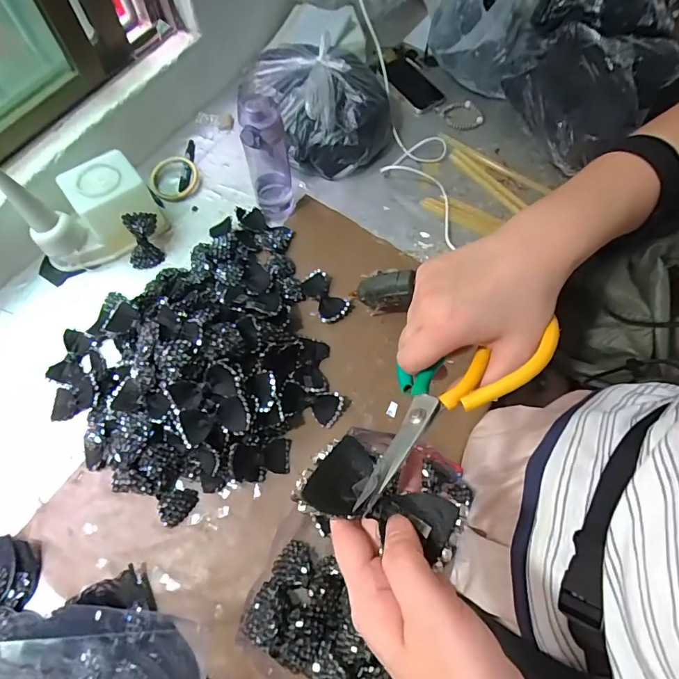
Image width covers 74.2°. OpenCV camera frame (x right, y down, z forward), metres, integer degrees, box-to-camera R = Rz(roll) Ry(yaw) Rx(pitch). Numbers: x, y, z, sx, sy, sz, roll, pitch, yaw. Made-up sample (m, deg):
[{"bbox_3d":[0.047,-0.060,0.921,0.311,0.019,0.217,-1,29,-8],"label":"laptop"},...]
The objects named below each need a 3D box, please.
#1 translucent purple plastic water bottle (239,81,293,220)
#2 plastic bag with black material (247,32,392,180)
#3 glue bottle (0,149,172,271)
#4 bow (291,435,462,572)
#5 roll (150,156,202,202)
[{"bbox_3d":[-0.119,-0.298,0.755,0.066,0.224,0.072,-10,66,-4],"label":"translucent purple plastic water bottle"},{"bbox_3d":[-0.044,-0.440,0.859,0.282,0.142,0.212,4,66,2],"label":"plastic bag with black material"},{"bbox_3d":[-0.412,-0.213,0.737,0.197,0.162,0.120,-34,70,-14],"label":"glue bottle"},{"bbox_3d":[0.024,0.089,0.259,0.092,0.022,0.048,19,67,13],"label":"bow"},{"bbox_3d":[-0.315,-0.312,0.861,0.093,0.018,0.099,0,66,0],"label":"roll"}]

